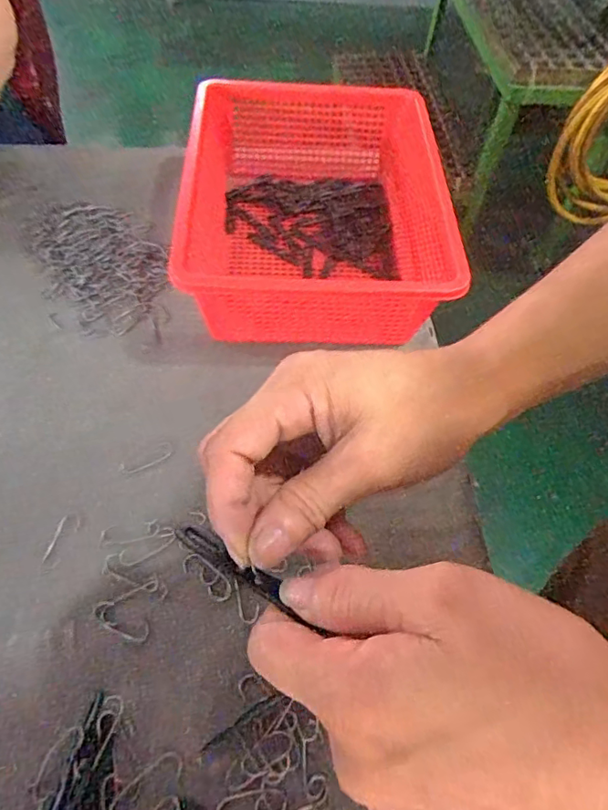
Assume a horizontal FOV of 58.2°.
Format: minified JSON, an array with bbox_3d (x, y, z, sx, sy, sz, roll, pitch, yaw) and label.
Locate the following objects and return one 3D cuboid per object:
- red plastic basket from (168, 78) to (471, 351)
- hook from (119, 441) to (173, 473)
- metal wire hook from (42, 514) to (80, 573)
[{"bbox_3d":[0.008,-0.192,0.542,0.256,0.096,0.294,0,58,-4],"label":"red plastic basket"},{"bbox_3d":[-0.127,0.043,0.441,0.044,0.004,0.014,-29,64,-20],"label":"hook"},{"bbox_3d":[-0.178,0.101,0.399,0.015,0.004,0.043,10,58,3],"label":"metal wire hook"}]

